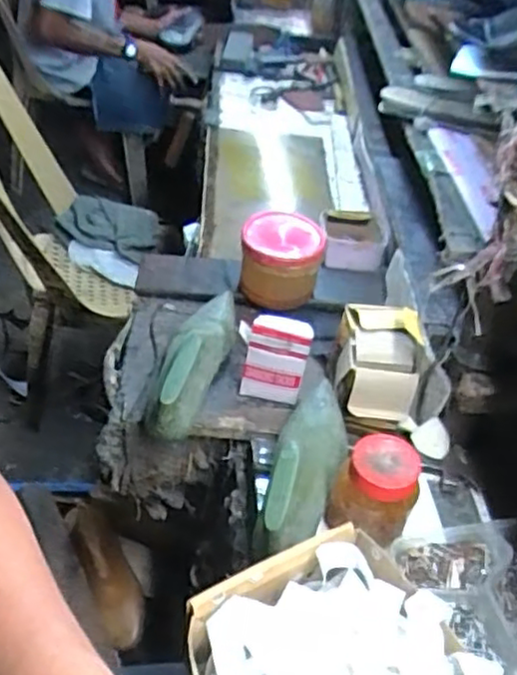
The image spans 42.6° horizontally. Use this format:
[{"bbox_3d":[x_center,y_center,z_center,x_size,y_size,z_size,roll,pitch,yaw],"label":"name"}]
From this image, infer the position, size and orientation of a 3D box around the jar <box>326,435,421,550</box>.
[{"bbox_3d":[0.116,0.160,0.684,0.080,0.105,0.074,3,42,-2],"label":"jar"}]

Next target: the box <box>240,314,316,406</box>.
[{"bbox_3d":[0.021,0.029,0.830,0.080,0.123,0.027,11,43,6],"label":"box"}]

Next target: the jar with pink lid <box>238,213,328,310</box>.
[{"bbox_3d":[0.033,-0.110,0.969,0.112,0.106,0.114,3,42,-2],"label":"jar with pink lid"}]

